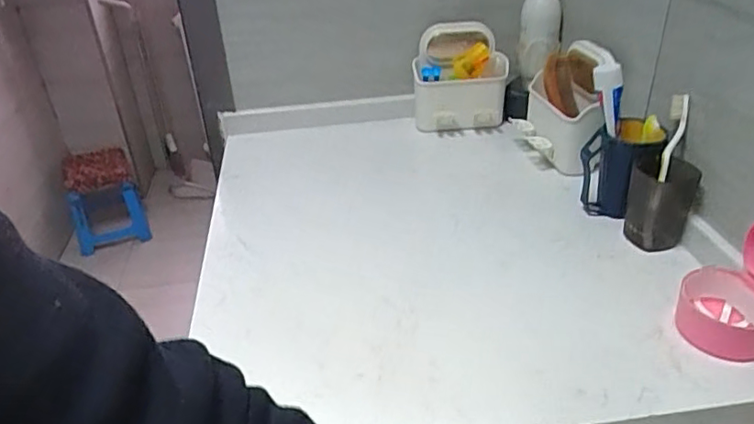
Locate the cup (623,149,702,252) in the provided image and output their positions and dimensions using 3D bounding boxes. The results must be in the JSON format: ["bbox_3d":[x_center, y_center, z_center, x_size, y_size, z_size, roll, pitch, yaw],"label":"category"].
[{"bbox_3d":[0.338,-0.010,0.704,0.067,0.103,0.061,7,33,15],"label":"cup"}]

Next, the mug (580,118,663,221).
[{"bbox_3d":[0.311,-0.053,0.758,0.085,0.122,0.067,16,36,28],"label":"mug"}]

